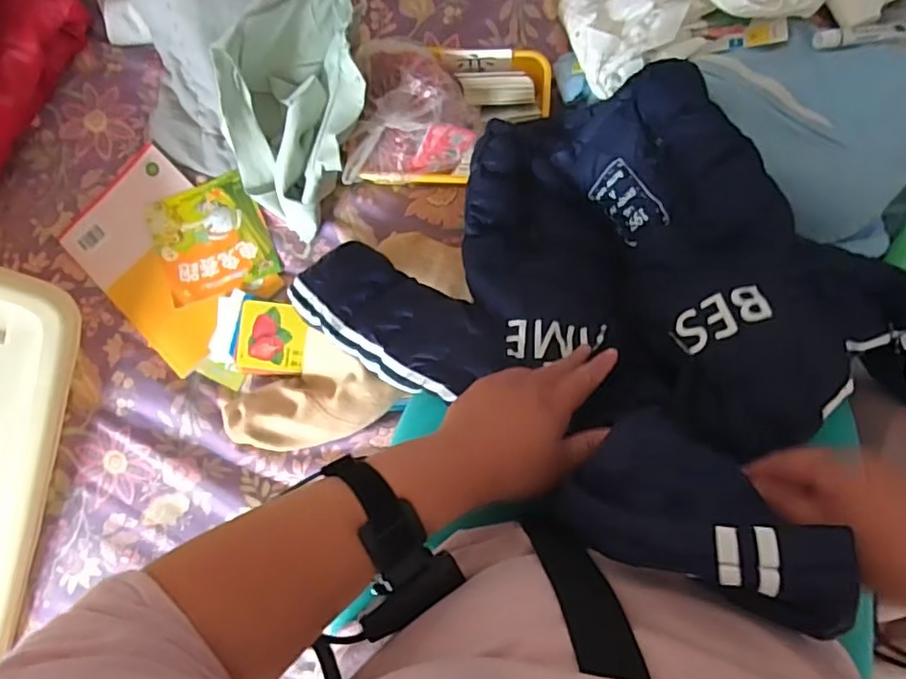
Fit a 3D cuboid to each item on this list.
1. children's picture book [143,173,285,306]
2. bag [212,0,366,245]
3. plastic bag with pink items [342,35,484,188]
[{"bbox_3d":[-0.295,-0.123,0.747,0.134,0.015,0.132,-20,85,2],"label":"children's picture book"},{"bbox_3d":[-0.157,-0.257,0.670,0.151,0.151,0.234,39,89,5],"label":"bag"},{"bbox_3d":[-0.051,-0.267,0.683,0.152,0.048,0.162,-5,86,3],"label":"plastic bag with pink items"}]

